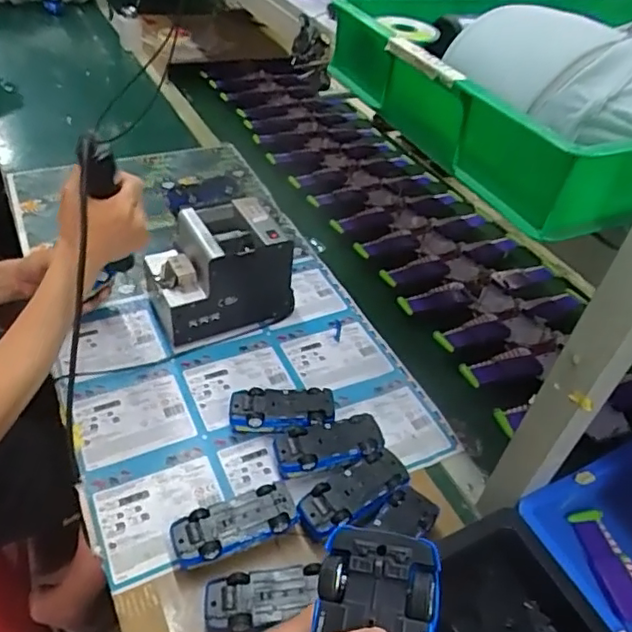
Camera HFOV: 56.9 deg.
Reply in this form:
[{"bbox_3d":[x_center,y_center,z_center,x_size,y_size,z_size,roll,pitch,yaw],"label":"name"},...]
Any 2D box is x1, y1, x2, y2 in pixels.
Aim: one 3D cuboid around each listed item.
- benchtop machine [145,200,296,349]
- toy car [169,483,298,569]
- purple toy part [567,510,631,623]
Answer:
[{"bbox_3d":[-0.146,-0.063,0.856,0.187,0.146,0.150,-25,53,-32],"label":"benchtop machine"},{"bbox_3d":[-0.087,0.228,0.626,0.131,0.043,0.057,-11,46,-22],"label":"toy car"},{"bbox_3d":[0.334,0.278,0.658,0.051,0.018,0.124,0,43,-11],"label":"purple toy part"}]

